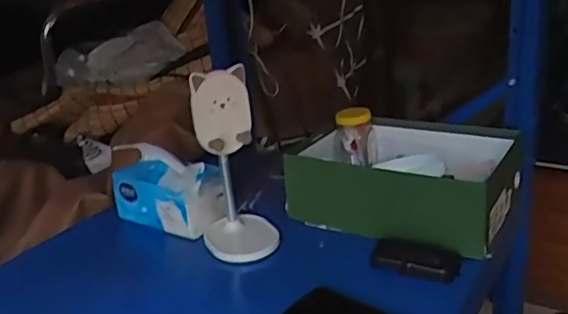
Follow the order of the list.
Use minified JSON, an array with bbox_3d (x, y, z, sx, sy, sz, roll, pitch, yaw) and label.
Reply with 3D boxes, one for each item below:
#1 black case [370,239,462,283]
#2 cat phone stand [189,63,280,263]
[{"bbox_3d":[0.168,0.132,0.737,0.105,0.031,0.042,5,23,24],"label":"black case"},{"bbox_3d":[-0.070,0.008,0.800,0.096,0.251,0.095,-6,21,-4],"label":"cat phone stand"}]

